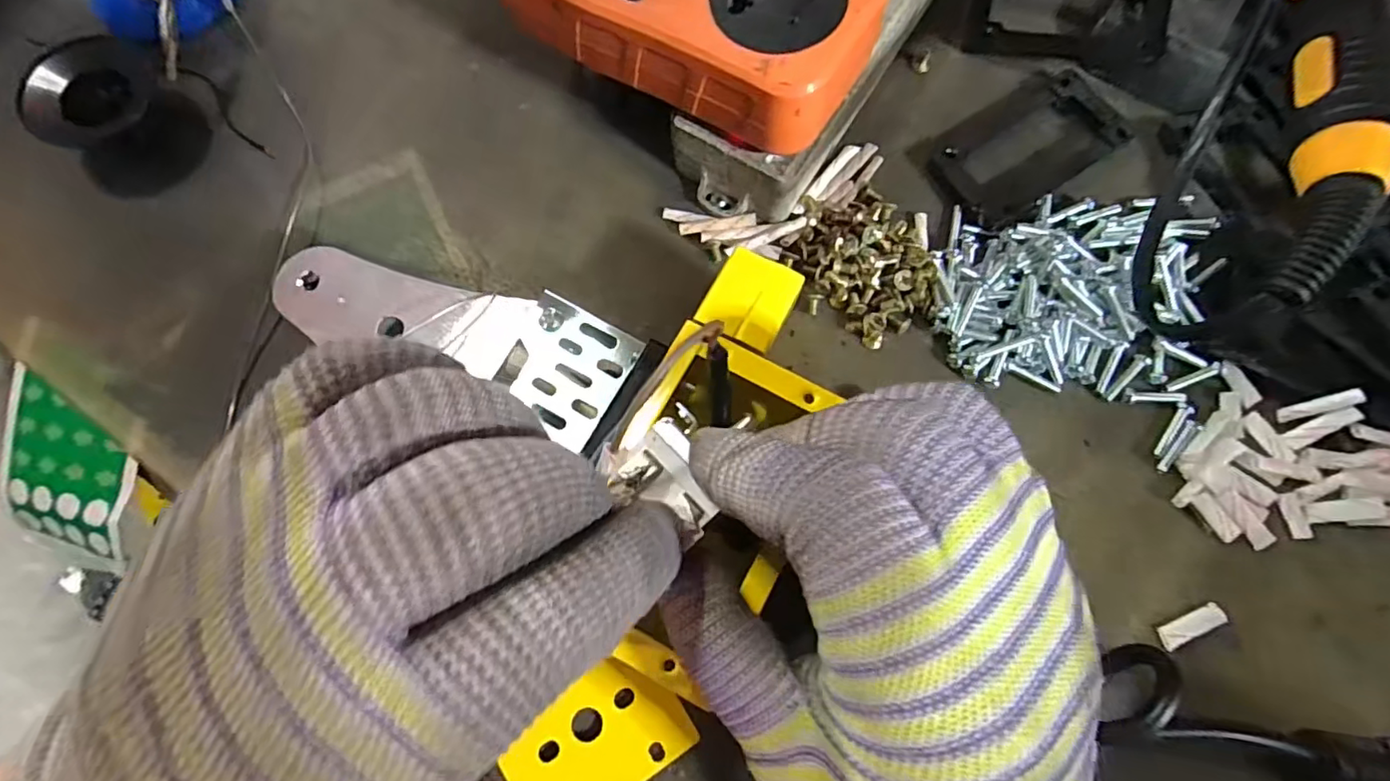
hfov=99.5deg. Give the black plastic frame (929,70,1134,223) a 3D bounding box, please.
[{"bbox_3d":[0.135,-0.099,0.237,0.074,0.009,0.041,-33,79,-6],"label":"black plastic frame"}]

